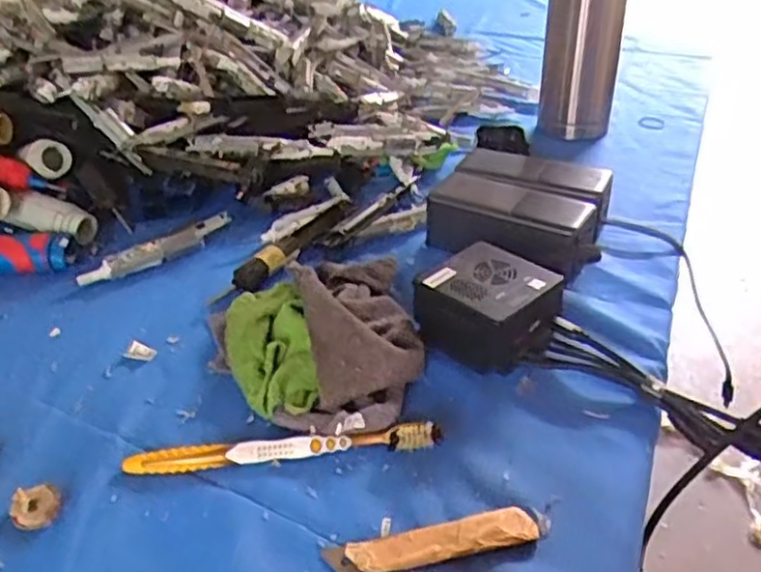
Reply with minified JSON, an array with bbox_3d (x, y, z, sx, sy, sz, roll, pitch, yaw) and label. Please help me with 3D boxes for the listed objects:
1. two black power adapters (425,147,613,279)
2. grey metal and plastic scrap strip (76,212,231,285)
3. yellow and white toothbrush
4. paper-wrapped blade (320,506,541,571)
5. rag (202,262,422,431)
[{"bbox_3d":[0.123,-0.065,0.624,0.140,0.049,0.122,17,39,24],"label":"two black power adapters"},{"bbox_3d":[-0.187,-0.032,0.616,0.132,0.022,0.014,-22,40,-27],"label":"grey metal and plastic scrap strip"},{"bbox_3d":[-0.058,0.096,0.435,0.185,0.017,0.015,-3,35,-3],"label":"yellow and white toothbrush"},{"bbox_3d":[0.027,0.132,0.378,0.107,0.008,0.022,-8,36,-9],"label":"paper-wrapped blade"},{"bbox_3d":[-0.044,0.030,0.501,0.138,0.042,0.171,-8,36,-10],"label":"rag"}]

